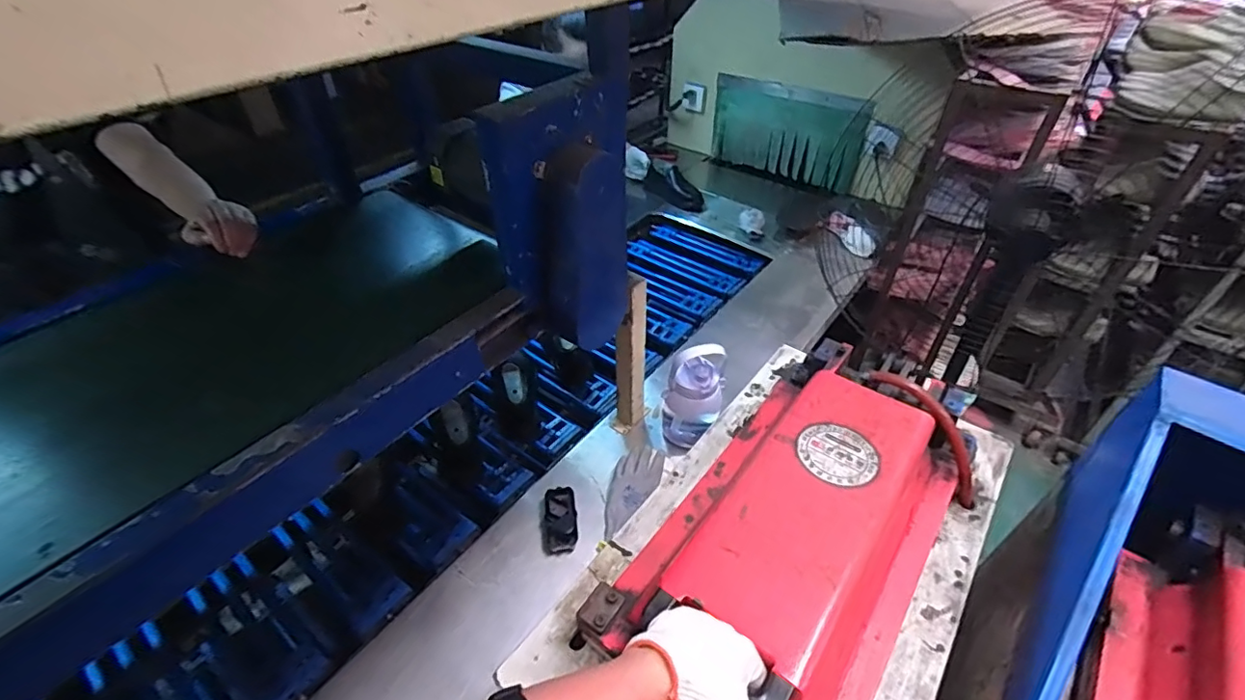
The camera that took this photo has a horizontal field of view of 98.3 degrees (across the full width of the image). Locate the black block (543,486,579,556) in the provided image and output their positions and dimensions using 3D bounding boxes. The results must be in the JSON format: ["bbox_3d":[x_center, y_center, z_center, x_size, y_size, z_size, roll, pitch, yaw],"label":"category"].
[{"bbox_3d":[-0.106,0.285,0.904,0.055,0.028,0.110,-6,43,-7],"label":"black block"}]

